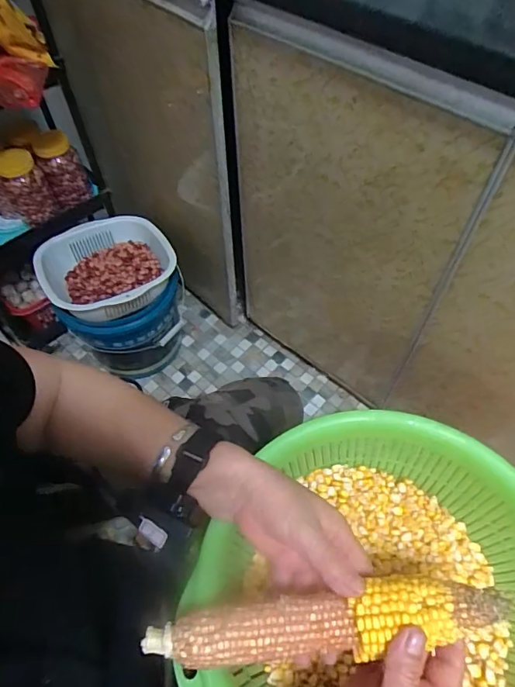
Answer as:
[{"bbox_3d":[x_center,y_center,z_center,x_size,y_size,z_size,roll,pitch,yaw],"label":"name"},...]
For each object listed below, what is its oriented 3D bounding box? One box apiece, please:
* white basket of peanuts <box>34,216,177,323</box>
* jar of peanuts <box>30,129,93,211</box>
[{"bbox_3d":[-0.318,-0.164,0.997,0.267,0.088,0.286,-28,59,-16],"label":"white basket of peanuts"},{"bbox_3d":[-0.418,-0.379,1.002,0.083,0.141,0.080,-1,58,1],"label":"jar of peanuts"}]

